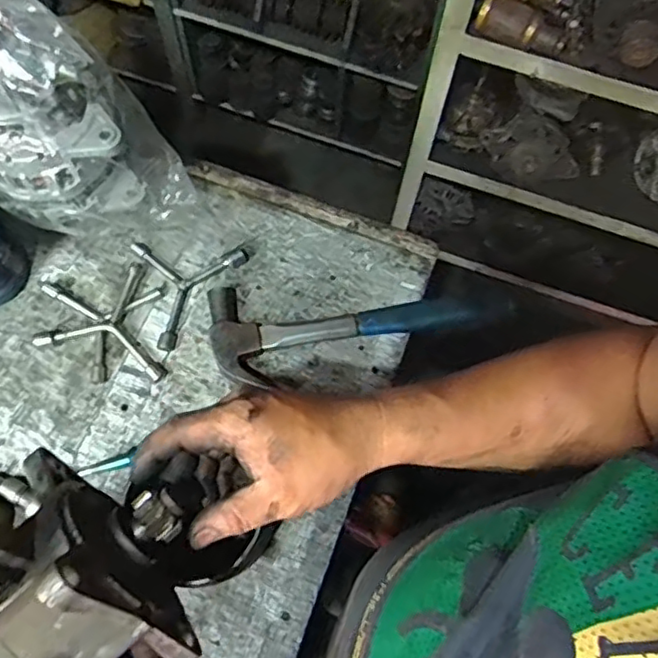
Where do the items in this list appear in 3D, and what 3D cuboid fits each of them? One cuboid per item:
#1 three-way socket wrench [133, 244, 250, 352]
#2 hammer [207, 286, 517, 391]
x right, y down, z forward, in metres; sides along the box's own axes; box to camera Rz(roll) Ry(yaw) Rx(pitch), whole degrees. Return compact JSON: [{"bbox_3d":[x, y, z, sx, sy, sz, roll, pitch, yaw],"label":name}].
[{"bbox_3d":[-0.177,-0.062,0.704,0.115,0.015,0.143,34,72,10],"label":"three-way socket wrench"},{"bbox_3d":[0.038,-0.001,0.688,0.326,0.030,0.109,-4,70,-4],"label":"hammer"}]

